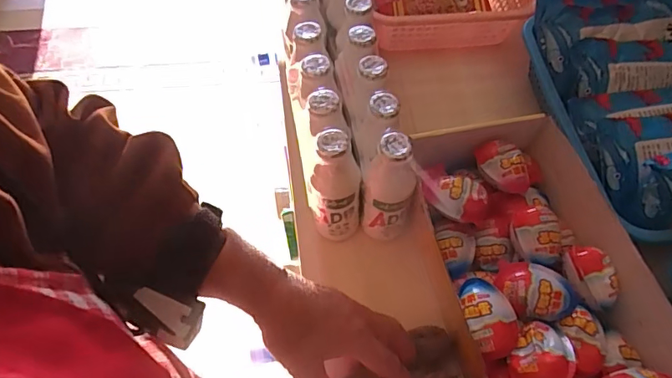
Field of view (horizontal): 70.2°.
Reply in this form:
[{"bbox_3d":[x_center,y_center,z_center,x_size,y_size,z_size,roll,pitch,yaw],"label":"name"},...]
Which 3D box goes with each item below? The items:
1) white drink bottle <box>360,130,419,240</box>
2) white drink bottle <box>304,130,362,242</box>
[{"bbox_3d":[0.053,0.000,0.486,0.051,0.131,0.048,0,59,0],"label":"white drink bottle"},{"bbox_3d":[0.000,0.004,0.487,0.044,0.140,0.042,0,59,0],"label":"white drink bottle"}]

